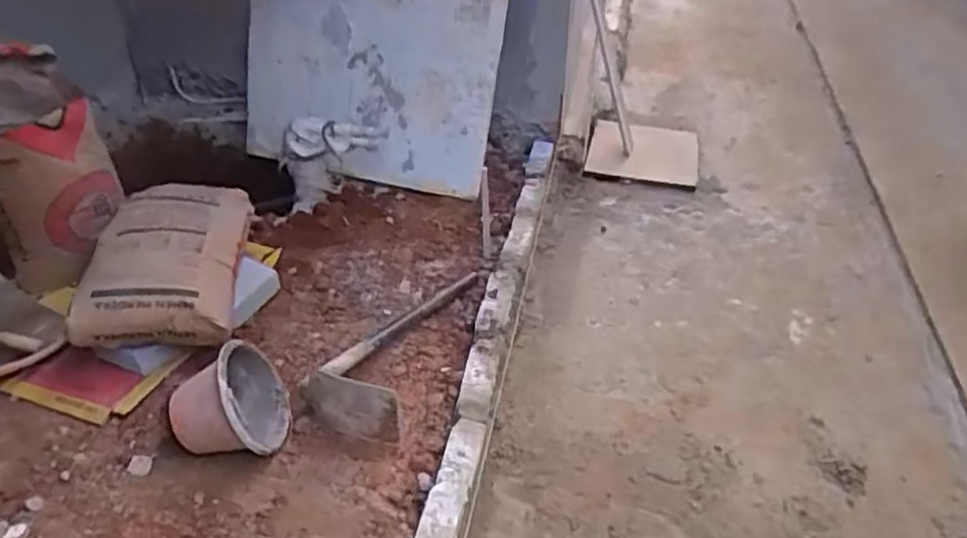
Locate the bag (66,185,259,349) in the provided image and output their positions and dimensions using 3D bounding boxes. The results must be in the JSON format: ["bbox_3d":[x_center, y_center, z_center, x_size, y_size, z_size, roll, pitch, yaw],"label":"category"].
[{"bbox_3d":[-0.770,-0.039,1.733,0.329,0.192,0.486,-3,37,-2],"label":"bag"}]

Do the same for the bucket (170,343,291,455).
[{"bbox_3d":[-0.546,0.278,1.521,0.249,0.220,0.230,-1,39,0],"label":"bucket"}]

